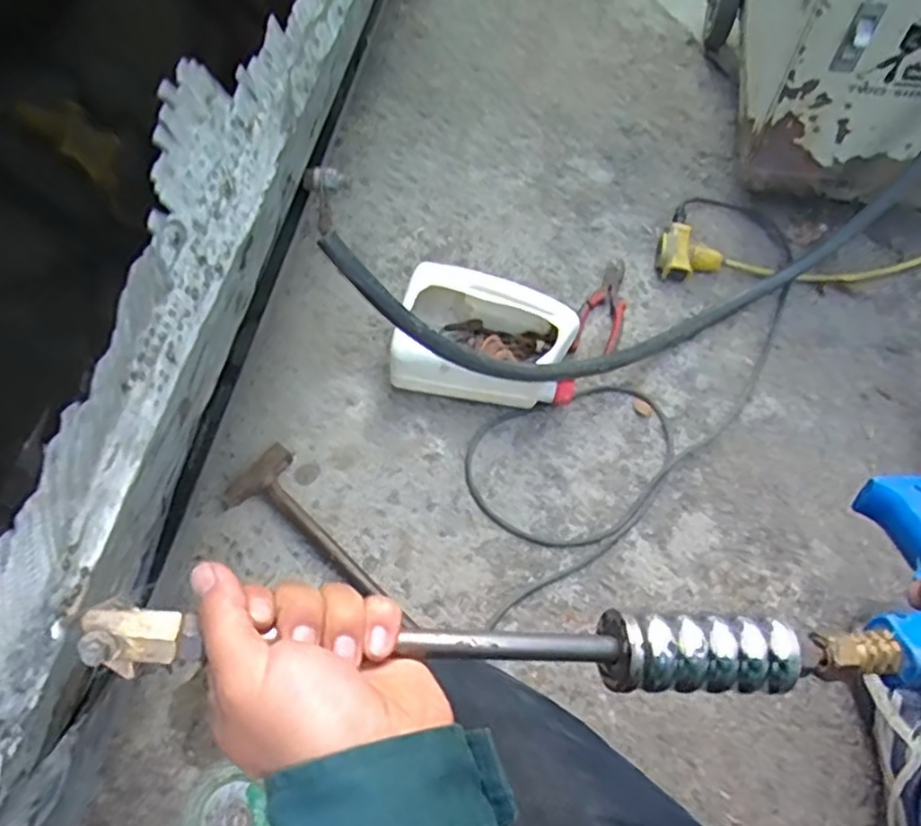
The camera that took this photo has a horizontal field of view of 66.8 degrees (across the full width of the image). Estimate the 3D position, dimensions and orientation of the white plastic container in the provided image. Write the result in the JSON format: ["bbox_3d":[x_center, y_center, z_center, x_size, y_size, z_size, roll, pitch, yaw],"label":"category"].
[{"bbox_3d":[0.029,-0.087,0.893,0.224,0.097,0.170,17,62,9],"label":"white plastic container"}]

